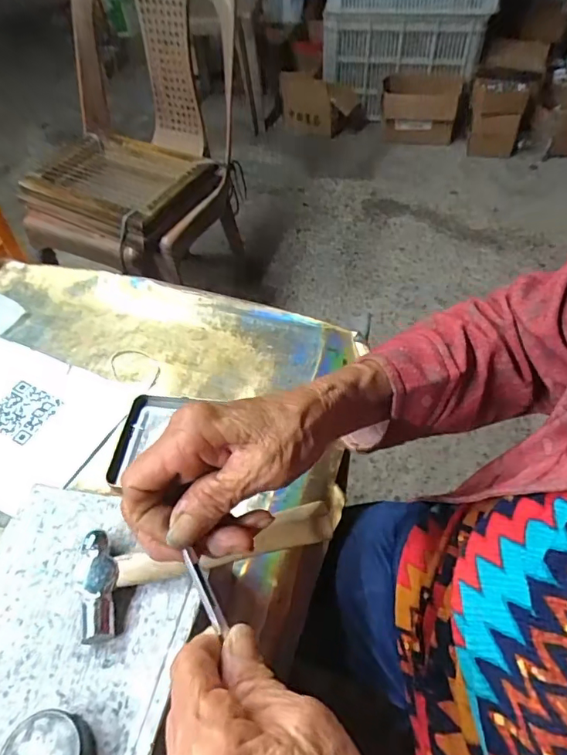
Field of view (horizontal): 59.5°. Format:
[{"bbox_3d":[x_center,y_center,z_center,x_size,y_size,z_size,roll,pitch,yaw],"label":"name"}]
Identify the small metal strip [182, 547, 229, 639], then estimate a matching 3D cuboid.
[{"bbox_3d":[-0.037,0.099,0.230,0.005,0.004,0.036,-24,79,-18],"label":"small metal strip"}]

